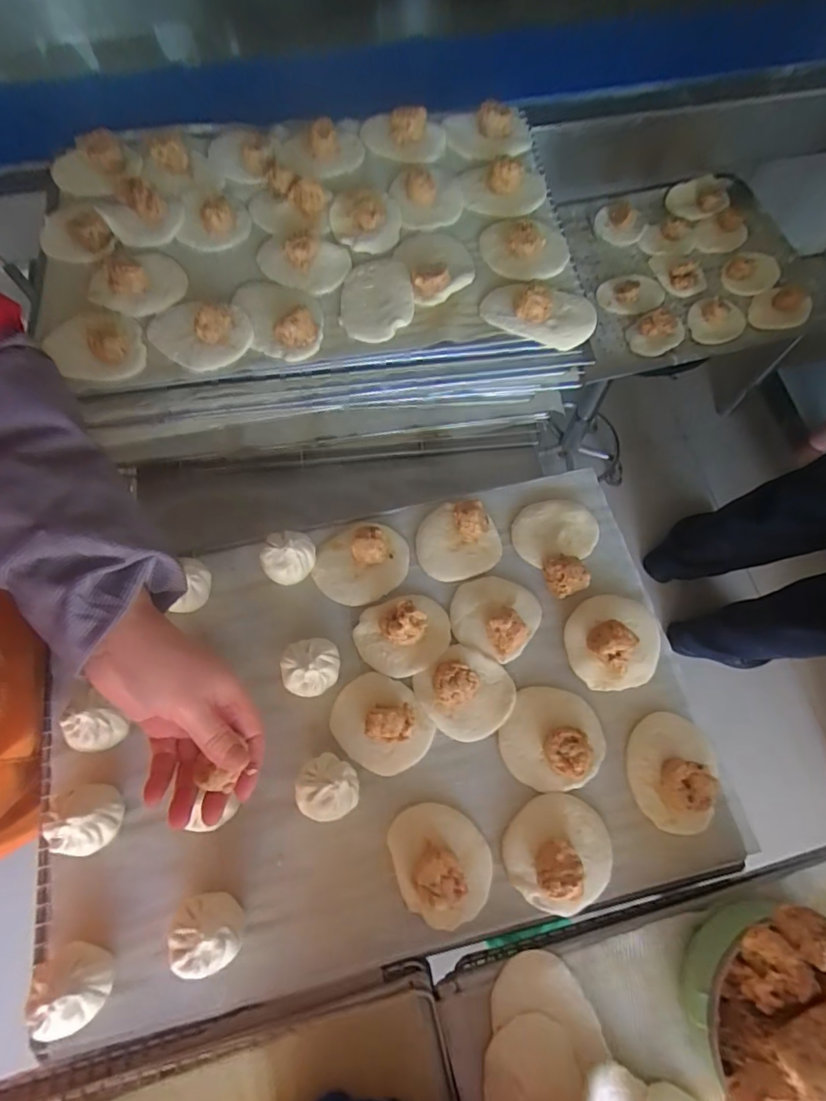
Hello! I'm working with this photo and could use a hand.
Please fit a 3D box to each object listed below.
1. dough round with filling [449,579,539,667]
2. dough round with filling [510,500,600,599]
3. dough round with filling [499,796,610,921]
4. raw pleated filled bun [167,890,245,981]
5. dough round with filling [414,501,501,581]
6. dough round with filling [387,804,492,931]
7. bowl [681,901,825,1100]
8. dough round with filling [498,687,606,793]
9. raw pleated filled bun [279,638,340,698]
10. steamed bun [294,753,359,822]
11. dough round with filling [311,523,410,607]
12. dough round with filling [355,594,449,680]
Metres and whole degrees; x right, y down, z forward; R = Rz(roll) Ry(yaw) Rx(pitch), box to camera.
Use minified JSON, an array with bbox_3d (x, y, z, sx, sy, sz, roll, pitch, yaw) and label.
[{"bbox_3d":[0.082,0.058,0.485,0.083,0.037,0.079,0,70,0],"label":"dough round with filling"},{"bbox_3d":[0.158,-0.012,0.518,0.087,0.033,0.101,-30,73,-10],"label":"dough round with filling"},{"bbox_3d":[0.124,0.253,0.417,0.081,0.030,0.089,0,70,0],"label":"dough round with filling"},{"bbox_3d":[-0.162,0.301,0.394,0.047,0.034,0.051,0,70,0],"label":"raw pleated filled bun"},{"bbox_3d":[0.047,-0.010,0.512,0.084,0.040,0.078,0,70,0],"label":"dough round with filling"},{"bbox_3d":[0.025,0.260,0.413,0.077,0.034,0.089,-17,71,-6],"label":"dough round with filling"},{"bbox_3d":[0.267,0.333,0.335,0.136,0.116,0.155,-43,75,-14],"label":"bowl"},{"bbox_3d":[0.128,0.168,0.449,0.091,0.030,0.086,0,70,0],"label":"dough round with filling"},{"bbox_3d":[-0.094,0.109,0.465,0.052,0.041,0.050,0,70,0],"label":"raw pleated filled bun"},{"bbox_3d":[-0.072,0.204,0.426,0.050,0.047,0.049,0,70,0],"label":"steamed bun"},{"bbox_3d":[-0.053,0.008,0.504,0.095,0.034,0.080,-12,70,-4],"label":"dough round with filling"},{"bbox_3d":[-0.008,0.077,0.477,0.090,0.035,0.075,-22,72,-7],"label":"dough round with filling"}]

